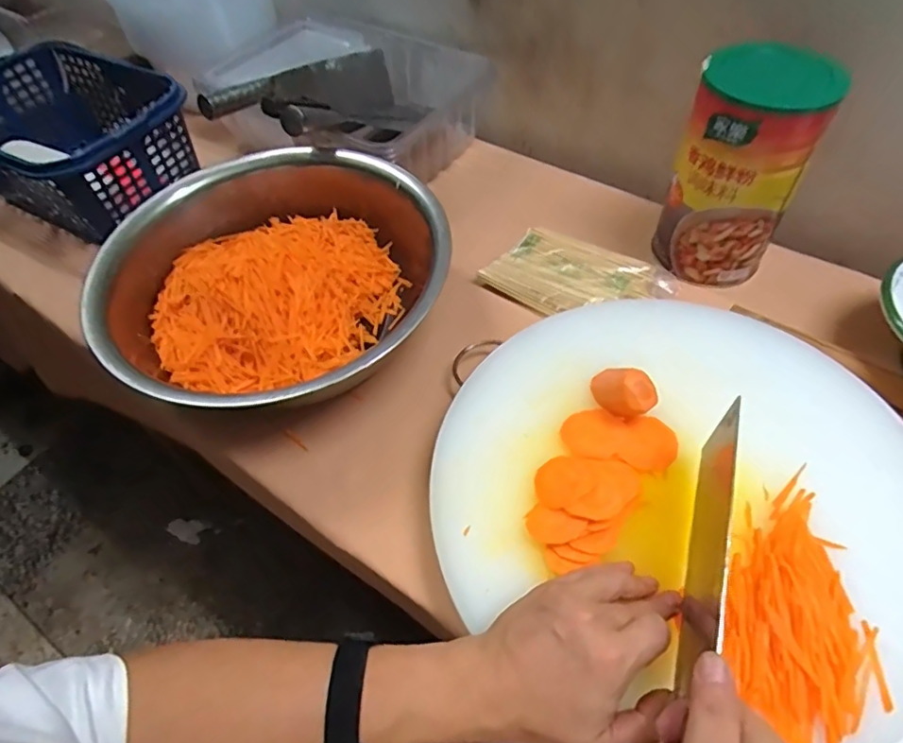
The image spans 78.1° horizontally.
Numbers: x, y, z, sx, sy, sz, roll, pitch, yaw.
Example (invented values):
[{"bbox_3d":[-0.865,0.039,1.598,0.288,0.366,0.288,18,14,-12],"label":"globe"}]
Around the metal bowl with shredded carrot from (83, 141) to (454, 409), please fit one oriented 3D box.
[{"bbox_3d":[-0.187,-0.096,0.622,0.357,0.102,0.362,-2,54,2],"label":"metal bowl with shredded carrot"}]

